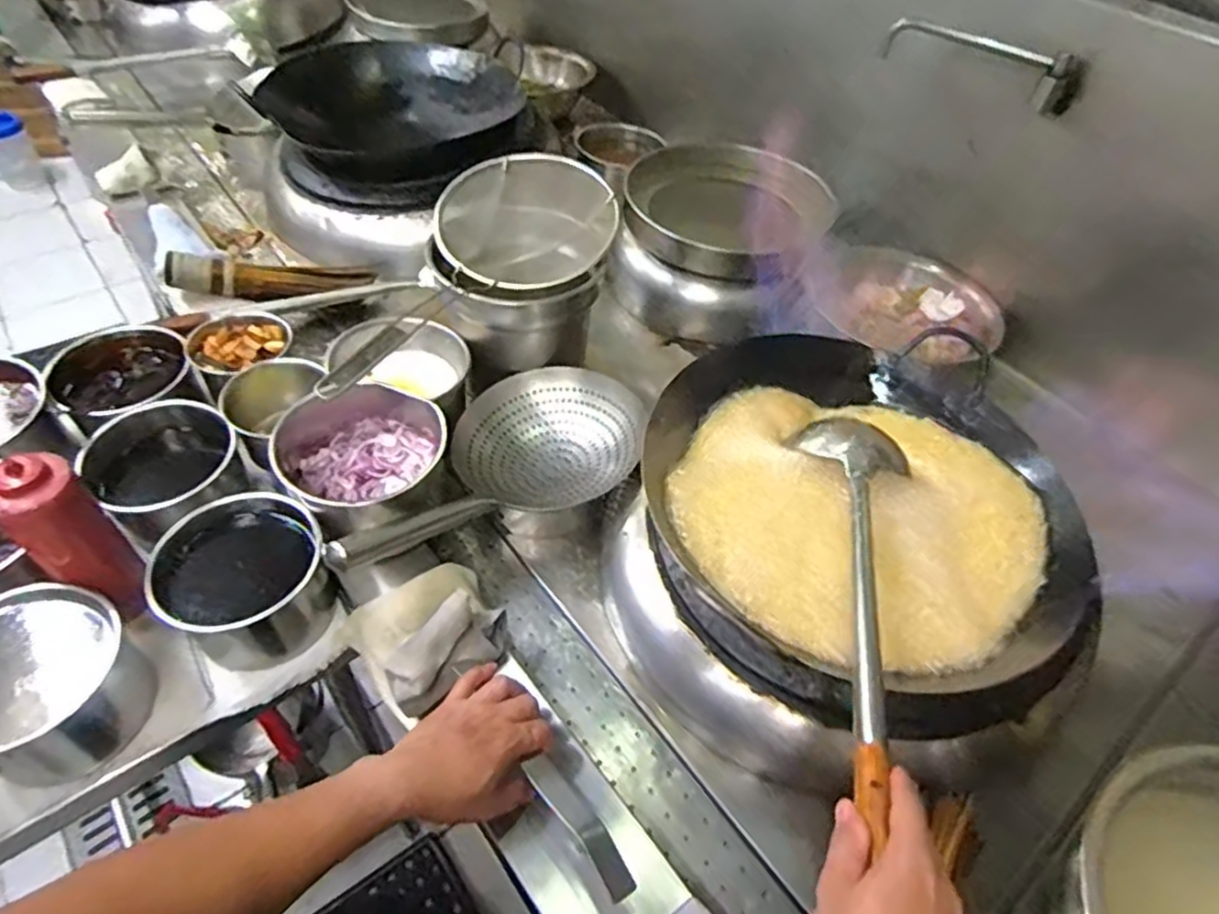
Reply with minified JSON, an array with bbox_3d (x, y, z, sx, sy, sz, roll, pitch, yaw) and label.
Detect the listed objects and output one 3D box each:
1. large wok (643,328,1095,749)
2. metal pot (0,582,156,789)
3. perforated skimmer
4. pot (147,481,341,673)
[{"bbox_3d":[0.266,0.065,0.746,0.415,0.126,0.406,3,48,-3],"label":"large wok"},{"bbox_3d":[-0.526,0.212,0.652,0.156,0.126,0.148,3,48,-3],"label":"metal pot"},{"bbox_3d":[-0.140,0.026,0.821,0.226,0.116,0.420,29,40,18],"label":"perforated skimmer"},{"bbox_3d":[-0.375,0.133,0.740,0.154,0.119,0.149,3,48,-3],"label":"pot"}]

